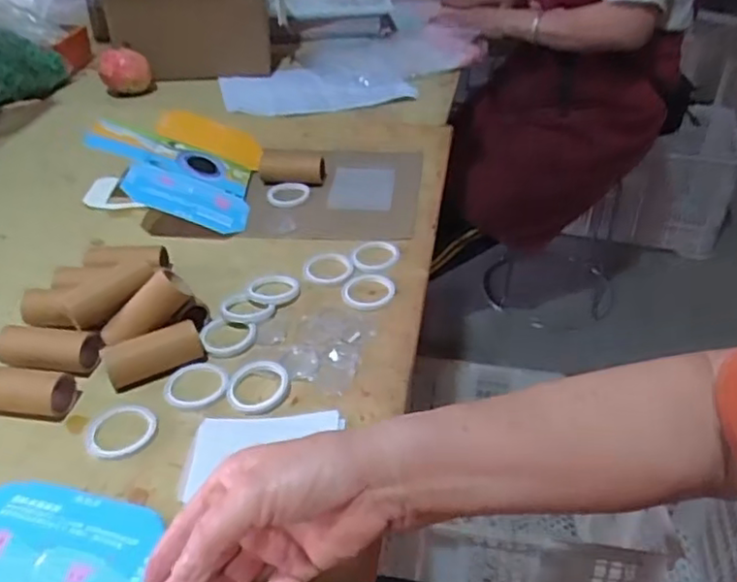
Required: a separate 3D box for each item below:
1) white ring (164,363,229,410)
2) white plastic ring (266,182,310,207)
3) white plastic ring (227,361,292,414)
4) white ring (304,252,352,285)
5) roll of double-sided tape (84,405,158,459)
[{"bbox_3d":[-0.132,0.072,0.504,0.048,0.011,0.049,-1,37,1],"label":"white ring"},{"bbox_3d":[-0.091,-0.110,0.734,0.046,0.005,0.045,-1,37,1],"label":"white plastic ring"},{"bbox_3d":[-0.084,0.071,0.498,0.047,0.008,0.047,-1,37,1],"label":"white plastic ring"},{"bbox_3d":[-0.038,-0.023,0.621,0.048,0.007,0.047,-1,37,1],"label":"white ring"},{"bbox_3d":[-0.177,0.101,0.468,0.048,0.007,0.046,-1,37,1],"label":"roll of double-sided tape"}]

